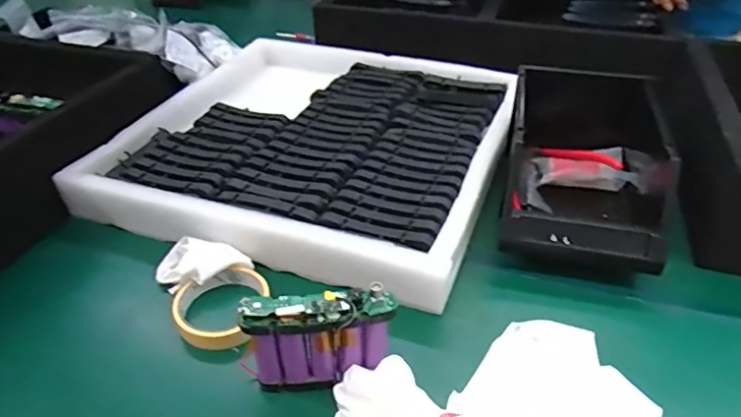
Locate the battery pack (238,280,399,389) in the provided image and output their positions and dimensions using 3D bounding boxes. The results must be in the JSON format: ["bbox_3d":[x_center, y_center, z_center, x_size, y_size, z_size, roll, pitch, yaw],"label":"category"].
[{"bbox_3d":[-0.040,0.103,0.435,0.117,0.088,0.030,0,38,1],"label":"battery pack"}]

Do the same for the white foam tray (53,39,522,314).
[{"bbox_3d":[-0.063,-0.095,0.722,0.459,0.049,0.477,14,41,18],"label":"white foam tray"}]

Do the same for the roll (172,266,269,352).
[{"bbox_3d":[-0.139,0.093,0.517,0.084,0.021,0.085,-7,39,-8],"label":"roll"}]

